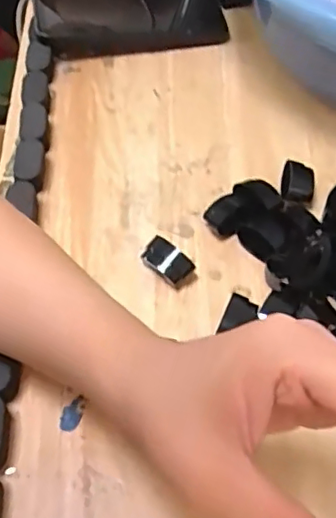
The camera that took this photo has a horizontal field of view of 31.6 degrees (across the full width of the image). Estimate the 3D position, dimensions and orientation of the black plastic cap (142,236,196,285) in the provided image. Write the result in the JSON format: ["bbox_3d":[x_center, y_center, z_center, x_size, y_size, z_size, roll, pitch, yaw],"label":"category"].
[{"bbox_3d":[-0.001,0.002,0.370,0.030,0.023,0.017,34,63,21],"label":"black plastic cap"}]

